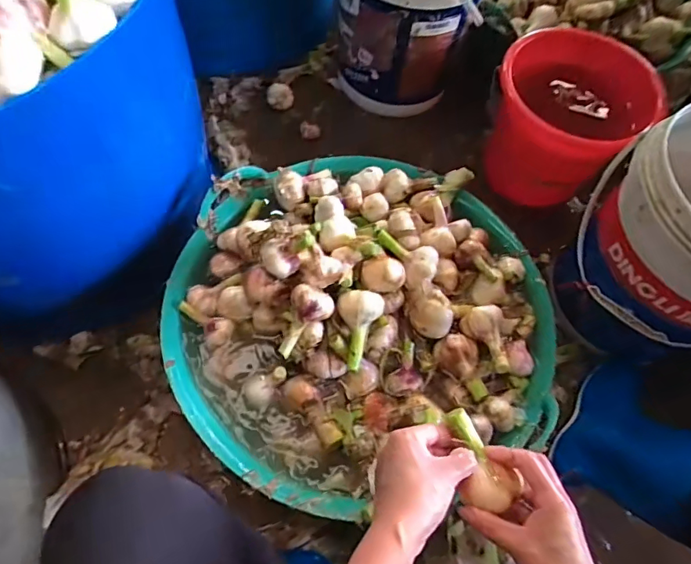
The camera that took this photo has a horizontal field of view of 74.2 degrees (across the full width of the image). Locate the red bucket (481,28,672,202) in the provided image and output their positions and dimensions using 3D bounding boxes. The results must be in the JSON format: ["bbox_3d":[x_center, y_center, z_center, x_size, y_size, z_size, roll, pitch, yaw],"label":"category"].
[{"bbox_3d":[0.381,-0.294,0.847,0.260,0.277,0.252,1,64,-3],"label":"red bucket"}]

